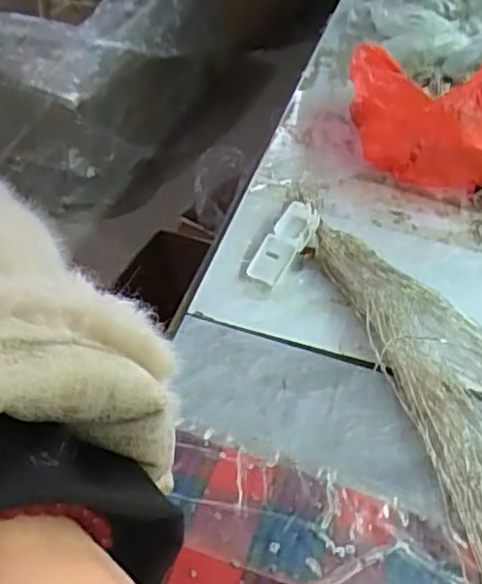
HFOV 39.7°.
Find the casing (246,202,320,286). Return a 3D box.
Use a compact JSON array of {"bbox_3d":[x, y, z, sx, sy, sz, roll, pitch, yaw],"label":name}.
[{"bbox_3d":[0.024,-0.028,0.375,0.021,0.012,0.058,27,69,23],"label":"casing"}]

